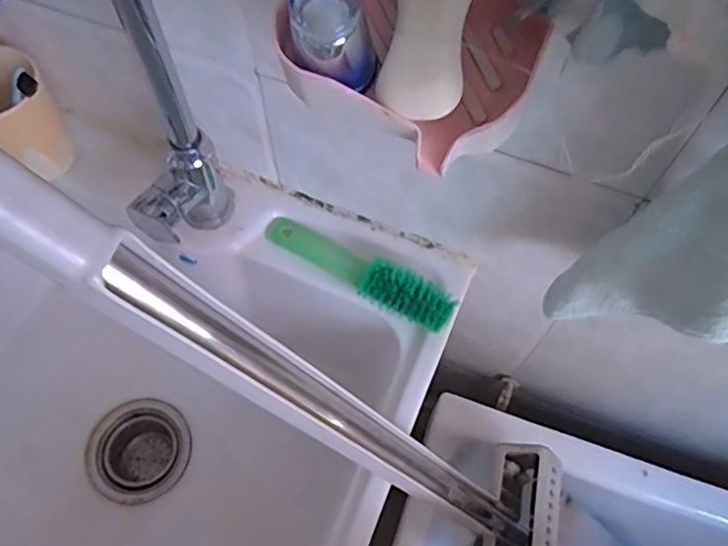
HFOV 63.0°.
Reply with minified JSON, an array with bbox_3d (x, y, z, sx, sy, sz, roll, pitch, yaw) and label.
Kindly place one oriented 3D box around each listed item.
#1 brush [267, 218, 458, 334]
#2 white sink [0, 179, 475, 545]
[{"bbox_3d":[-0.009,-0.002,0.540,0.189,0.025,0.043,25,66,12],"label":"brush"},{"bbox_3d":[-0.222,0.122,0.584,0.504,0.199,0.452,23,66,11],"label":"white sink"}]

